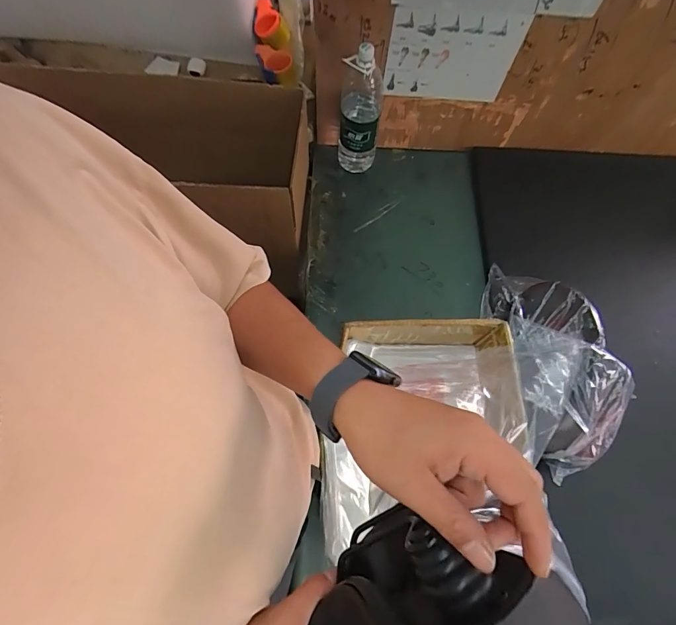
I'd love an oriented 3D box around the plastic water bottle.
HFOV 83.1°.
[{"bbox_3d":[0.053,-0.483,0.938,0.097,0.332,0.088,3,67,0],"label":"plastic water bottle"}]

